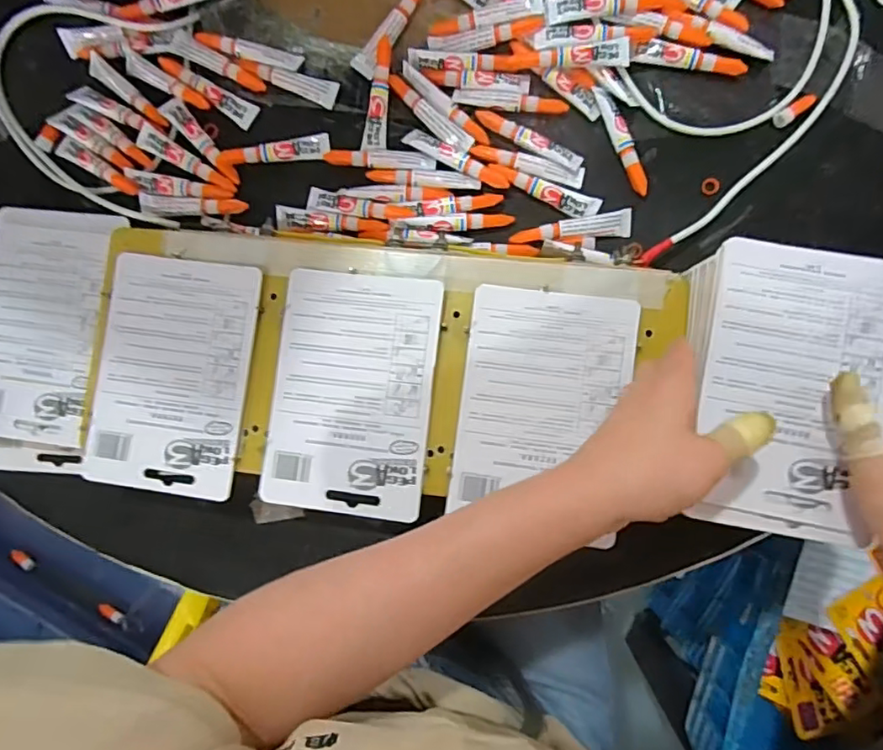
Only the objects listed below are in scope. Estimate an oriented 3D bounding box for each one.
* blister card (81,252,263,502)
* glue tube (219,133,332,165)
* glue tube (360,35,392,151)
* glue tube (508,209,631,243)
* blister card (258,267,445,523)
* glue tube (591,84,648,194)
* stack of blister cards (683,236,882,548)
[{"bbox_3d":[-0.193,-0.001,0.412,0.112,0.007,0.164,7,87,7],"label":"blister card"},{"bbox_3d":[-0.132,-0.174,0.452,0.087,0.007,0.021,-8,85,6],"label":"glue tube"},{"bbox_3d":[-0.047,-0.216,0.445,0.017,0.009,0.084,11,87,7],"label":"glue tube"},{"bbox_3d":[0.095,-0.109,0.425,0.087,0.006,0.019,-4,86,6],"label":"glue tube"},{"bbox_3d":[-0.062,0.012,0.399,0.111,0.005,0.164,6,87,7],"label":"blister card"},{"bbox_3d":[0.135,-0.175,0.429,0.015,0.006,0.086,-20,84,5],"label":"glue tube"},{"bbox_3d":[0.214,0.009,0.360,0.116,0.024,0.173,8,87,7],"label":"stack of blister cards"}]

